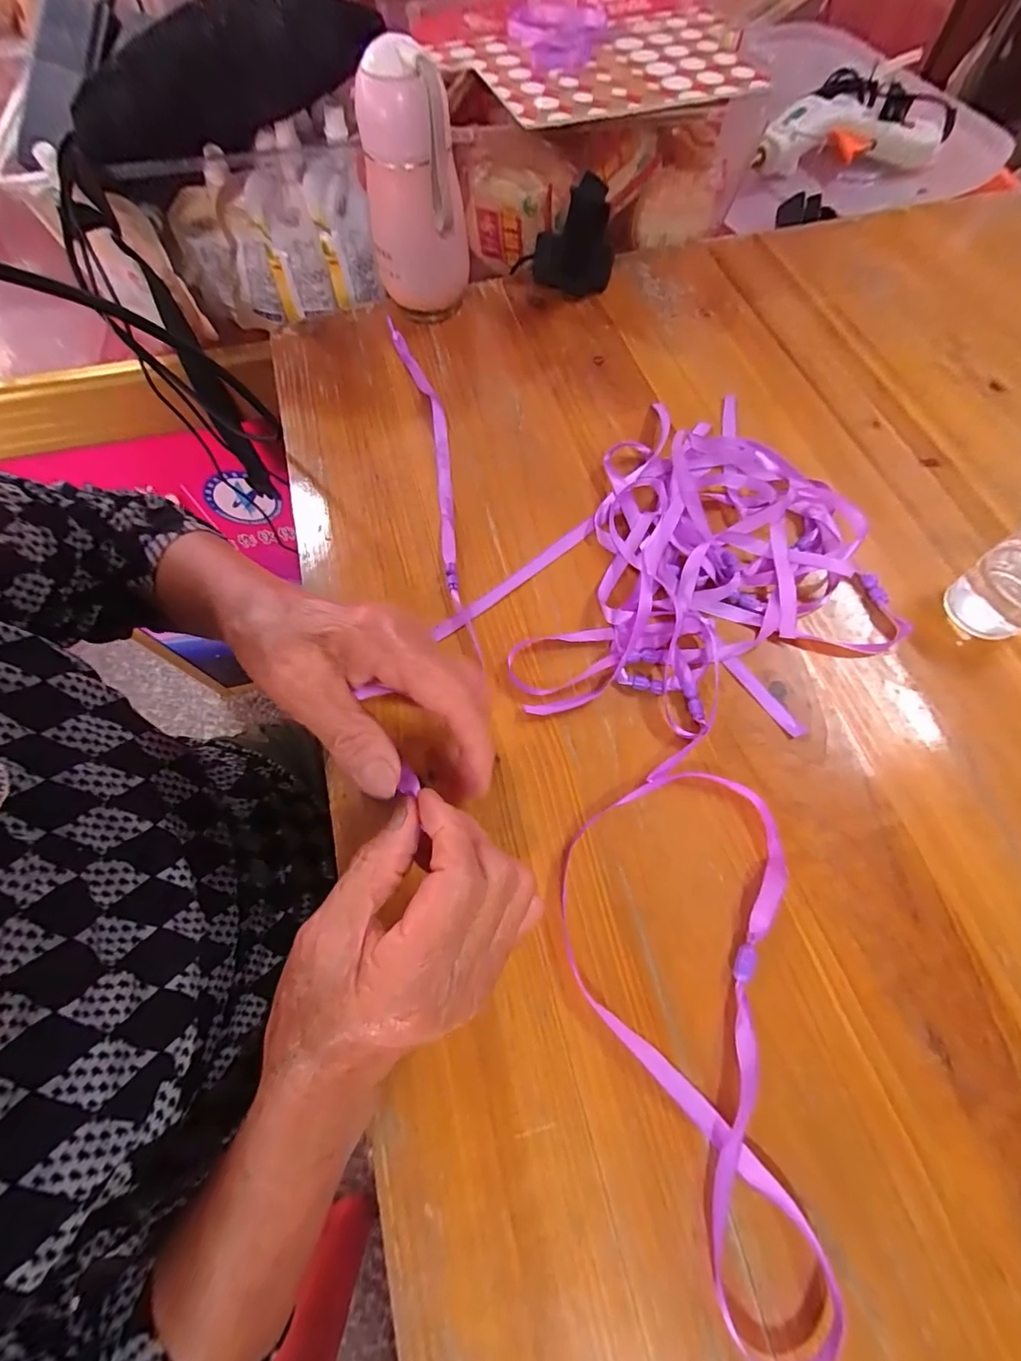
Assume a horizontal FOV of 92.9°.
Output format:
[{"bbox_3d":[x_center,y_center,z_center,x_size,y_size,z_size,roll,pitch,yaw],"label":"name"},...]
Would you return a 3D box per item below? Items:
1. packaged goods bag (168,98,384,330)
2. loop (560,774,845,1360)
[{"bbox_3d":[-0.211,-0.399,0.436,0.181,0.125,0.074,-19,68,-6],"label":"packaged goods bag"},{"bbox_3d":[0.079,0.154,0.228,0.113,0.012,0.223,5,67,4],"label":"loop"}]

